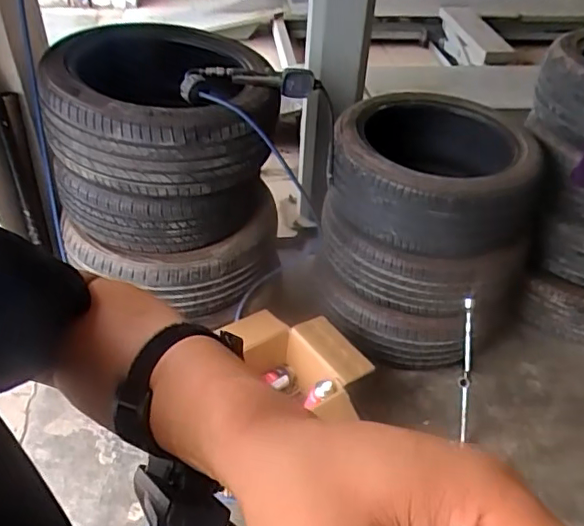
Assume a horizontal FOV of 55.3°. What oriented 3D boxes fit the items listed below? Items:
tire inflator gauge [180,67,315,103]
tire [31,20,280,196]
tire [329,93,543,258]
[{"bbox_3d":[-0.118,-0.491,1.517,0.377,0.093,0.120,-9,43,-13],"label":"tire inflator gauge"},{"bbox_3d":[-0.326,-0.429,1.535,0.553,0.262,0.522,7,41,4],"label":"tire"},{"bbox_3d":[0.454,-0.305,1.751,0.625,0.236,0.618,15,43,13],"label":"tire"}]

